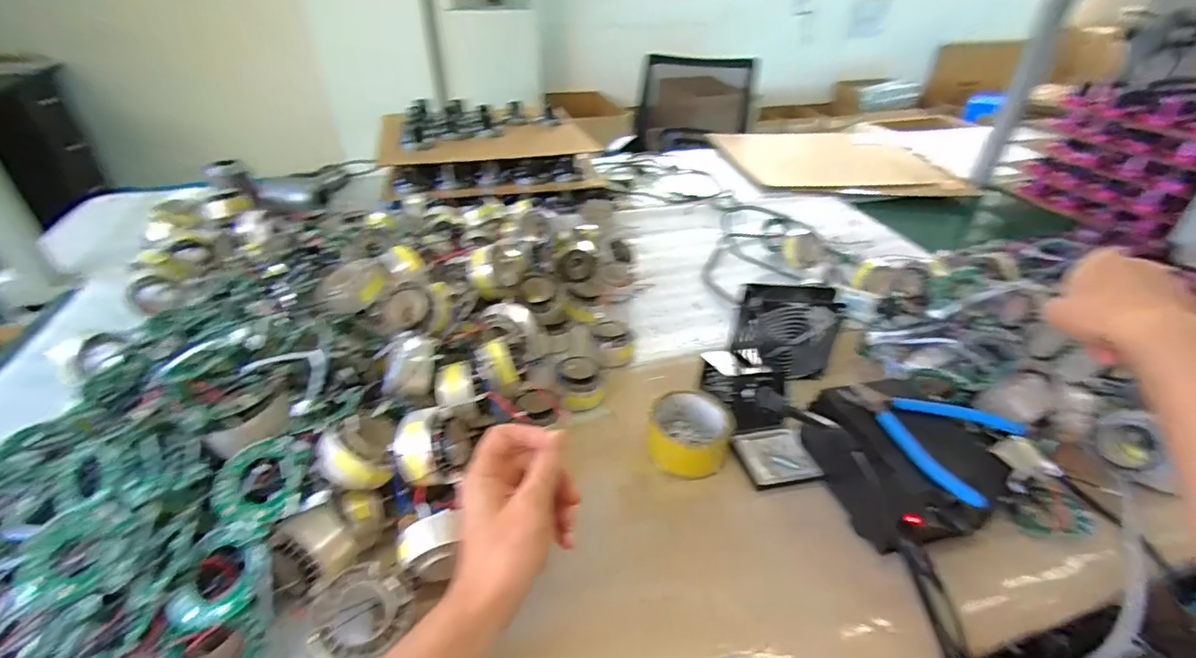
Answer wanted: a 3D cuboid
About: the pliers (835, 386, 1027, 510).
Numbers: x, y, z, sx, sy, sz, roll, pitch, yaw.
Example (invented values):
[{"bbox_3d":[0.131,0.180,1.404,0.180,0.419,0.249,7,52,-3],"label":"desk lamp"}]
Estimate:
[{"bbox_3d":[0.302,0.091,0.490,0.126,0.019,0.136,-26,44,-34],"label":"pliers"}]

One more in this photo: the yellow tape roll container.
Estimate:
[{"bbox_3d":[0.096,0.111,0.560,0.086,0.042,0.089,1,35,-1],"label":"yellow tape roll container"}]

